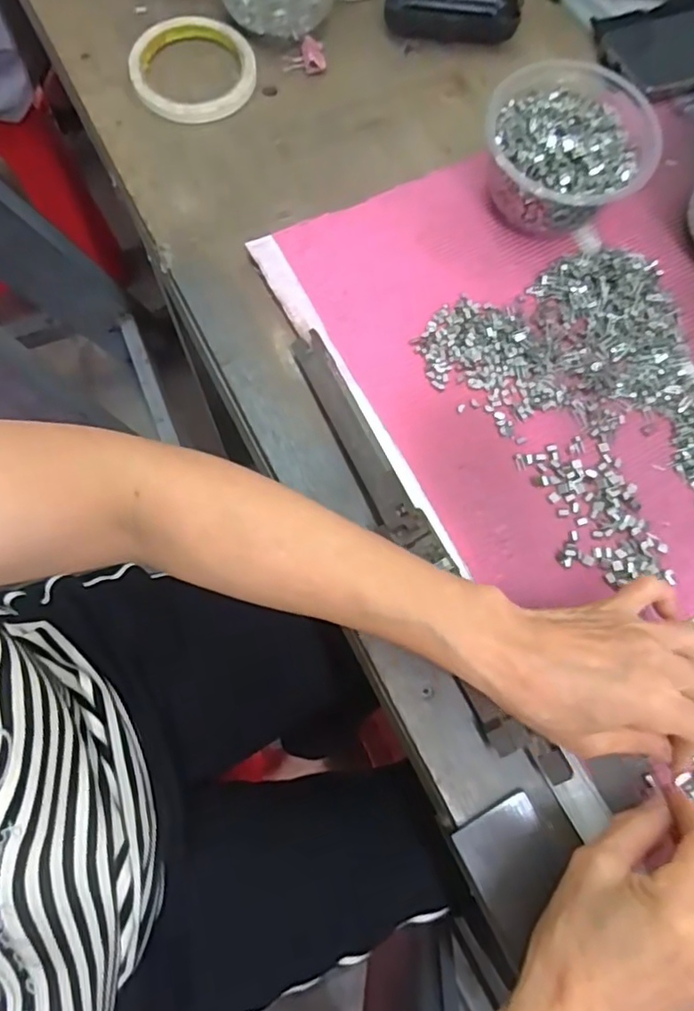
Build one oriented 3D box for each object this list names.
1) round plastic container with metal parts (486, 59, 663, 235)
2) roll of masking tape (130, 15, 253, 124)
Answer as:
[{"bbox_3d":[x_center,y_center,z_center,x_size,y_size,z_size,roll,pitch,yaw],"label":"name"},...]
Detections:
[{"bbox_3d":[0.156,-0.254,0.437,0.110,0.059,0.118,0,76,-1],"label":"round plastic container with metal parts"},{"bbox_3d":[-0.121,-0.350,0.486,0.093,0.011,0.097,0,76,-1],"label":"roll of masking tape"}]

